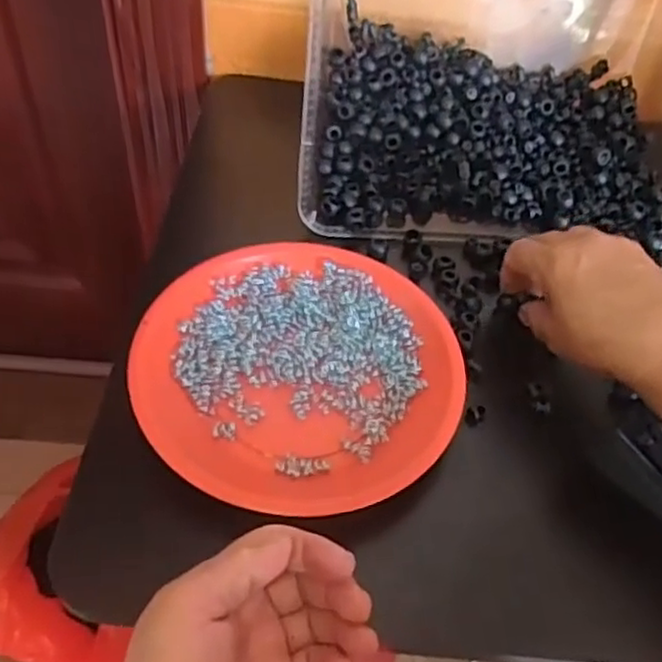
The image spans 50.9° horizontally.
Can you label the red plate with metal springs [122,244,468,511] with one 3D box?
[{"bbox_3d":[-0.021,0.022,0.429,0.184,0.024,0.191,3,51,-4],"label":"red plate with metal springs"}]

